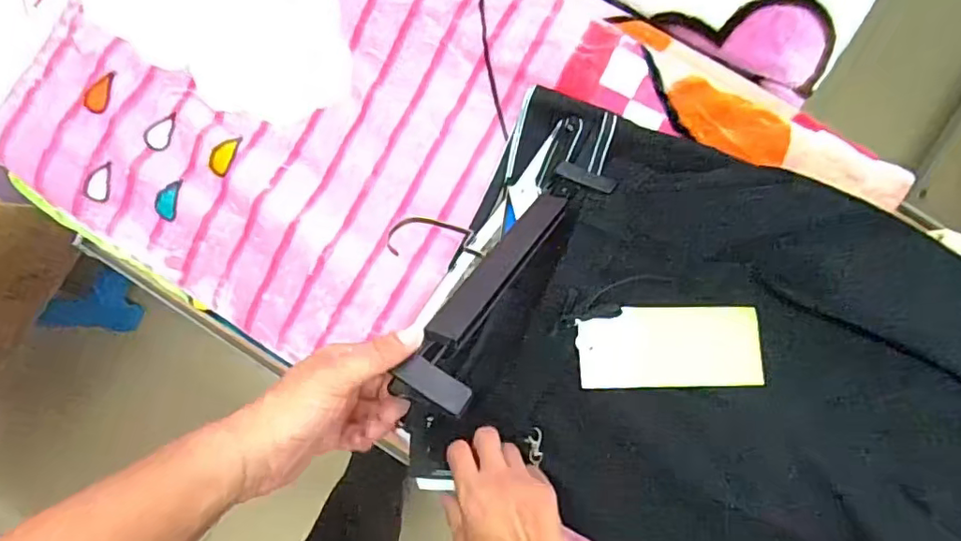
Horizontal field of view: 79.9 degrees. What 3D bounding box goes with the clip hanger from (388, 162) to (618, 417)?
[{"bbox_3d":[-0.002,-0.022,0.470,0.132,0.276,0.022,26,138,17],"label":"clip hanger"}]

